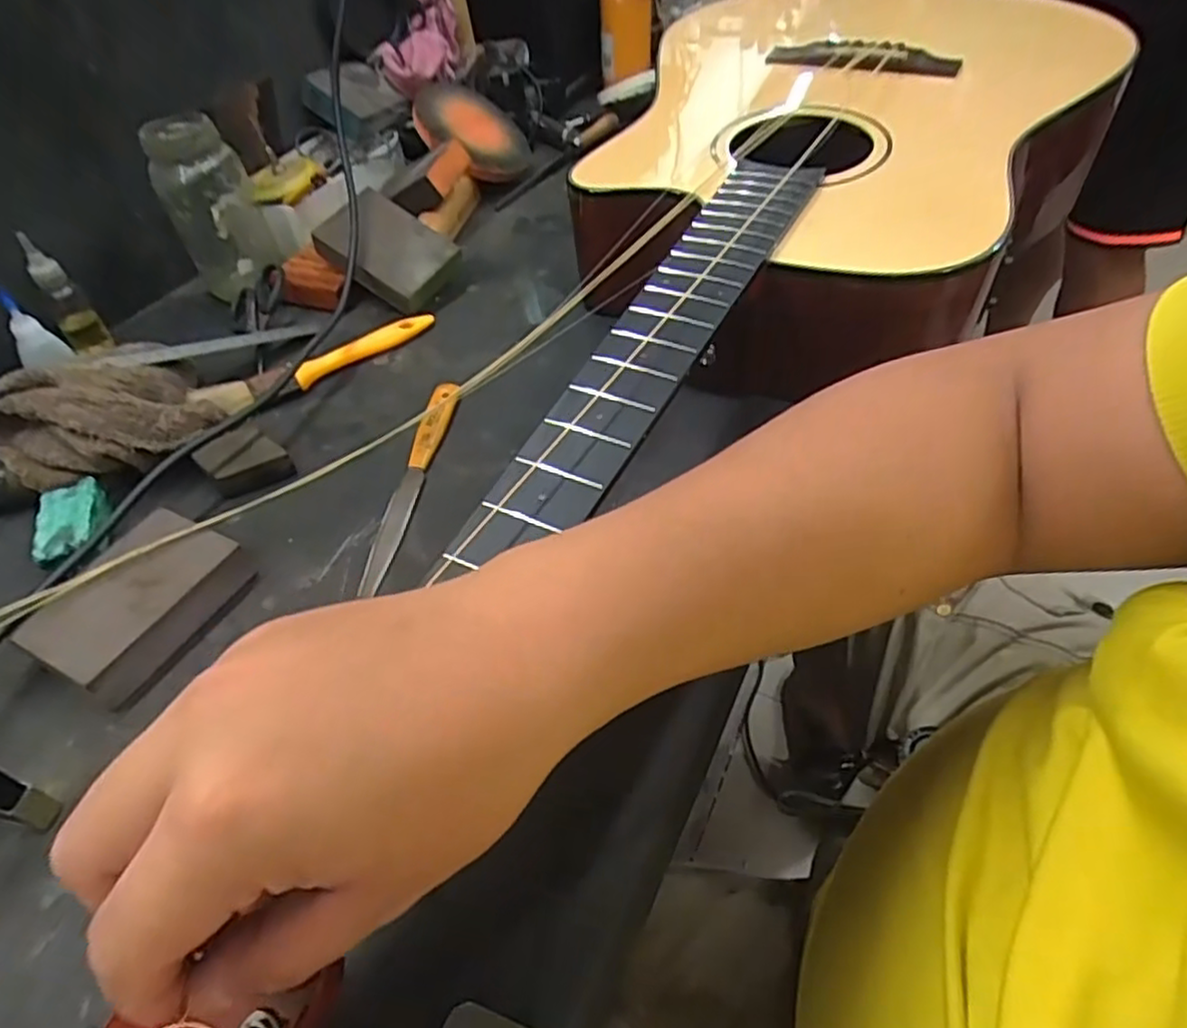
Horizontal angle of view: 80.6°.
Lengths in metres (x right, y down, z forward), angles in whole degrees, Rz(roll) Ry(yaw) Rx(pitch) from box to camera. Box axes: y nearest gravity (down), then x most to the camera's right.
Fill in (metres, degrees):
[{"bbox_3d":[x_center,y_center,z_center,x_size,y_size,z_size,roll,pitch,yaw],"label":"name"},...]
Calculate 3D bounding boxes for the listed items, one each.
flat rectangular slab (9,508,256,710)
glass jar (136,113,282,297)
[{"bbox_3d":[-0.248,0.048,0.382,0.068,0.028,0.097,19,53,21],"label":"flat rectangular slab"},{"bbox_3d":[-0.320,-0.257,0.588,0.055,0.127,0.063,-2,48,3],"label":"glass jar"}]

